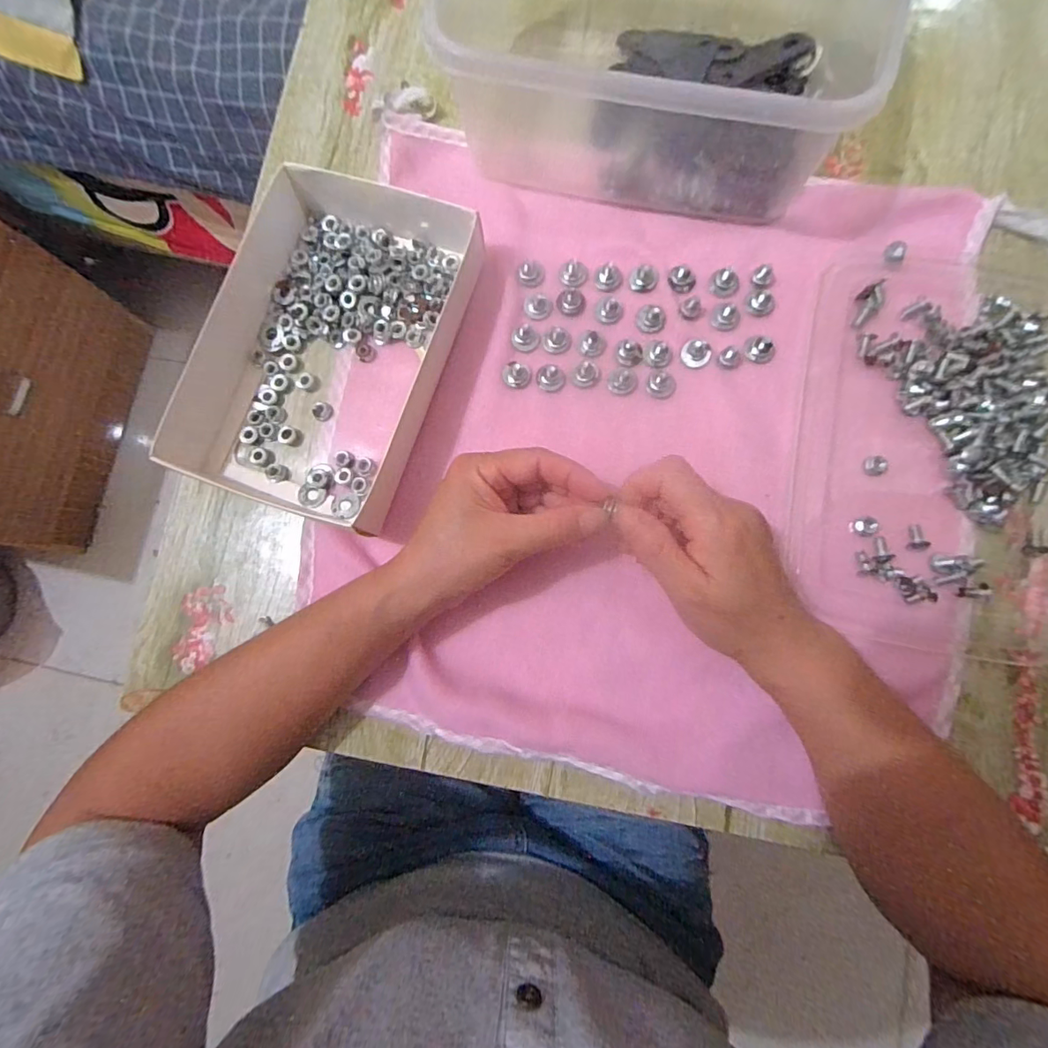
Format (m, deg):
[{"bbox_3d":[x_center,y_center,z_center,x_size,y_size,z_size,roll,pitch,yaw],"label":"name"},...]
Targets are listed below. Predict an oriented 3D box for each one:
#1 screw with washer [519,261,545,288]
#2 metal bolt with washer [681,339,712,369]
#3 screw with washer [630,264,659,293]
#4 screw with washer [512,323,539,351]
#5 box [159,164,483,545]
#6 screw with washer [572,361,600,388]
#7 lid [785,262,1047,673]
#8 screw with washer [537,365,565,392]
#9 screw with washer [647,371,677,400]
[{"bbox_3d":[0.005,-0.167,0.324,0.018,0.004,0.018,-6,82,3],"label":"screw with washer"},{"bbox_3d":[0.109,-0.108,0.308,0.018,0.006,0.017,0,83,4],"label":"metal bolt with washer"},{"bbox_3d":[0.078,-0.160,0.316,0.018,0.008,0.017,-4,82,3],"label":"screw with washer"},{"bbox_3d":[0.001,-0.122,0.317,0.018,0.008,0.014,-15,82,2],"label":"screw with washer"},{"bbox_3d":[-0.124,-0.116,0.314,0.152,0.036,0.216,16,84,6],"label":"box"},{"bbox_3d":[0.040,-0.097,0.308,0.016,0.012,0.018,9,83,5],"label":"screw with washer"},{"bbox_3d":[0.254,-0.048,0.291,0.168,0.014,0.239,12,84,5],"label":"lid"},{"bbox_3d":[0.017,-0.094,0.311,0.017,0.011,0.016,0,83,4],"label":"screw with washer"},{"bbox_3d":[0.087,-0.088,0.306,0.017,0.008,0.016,0,83,4],"label":"screw with washer"}]

